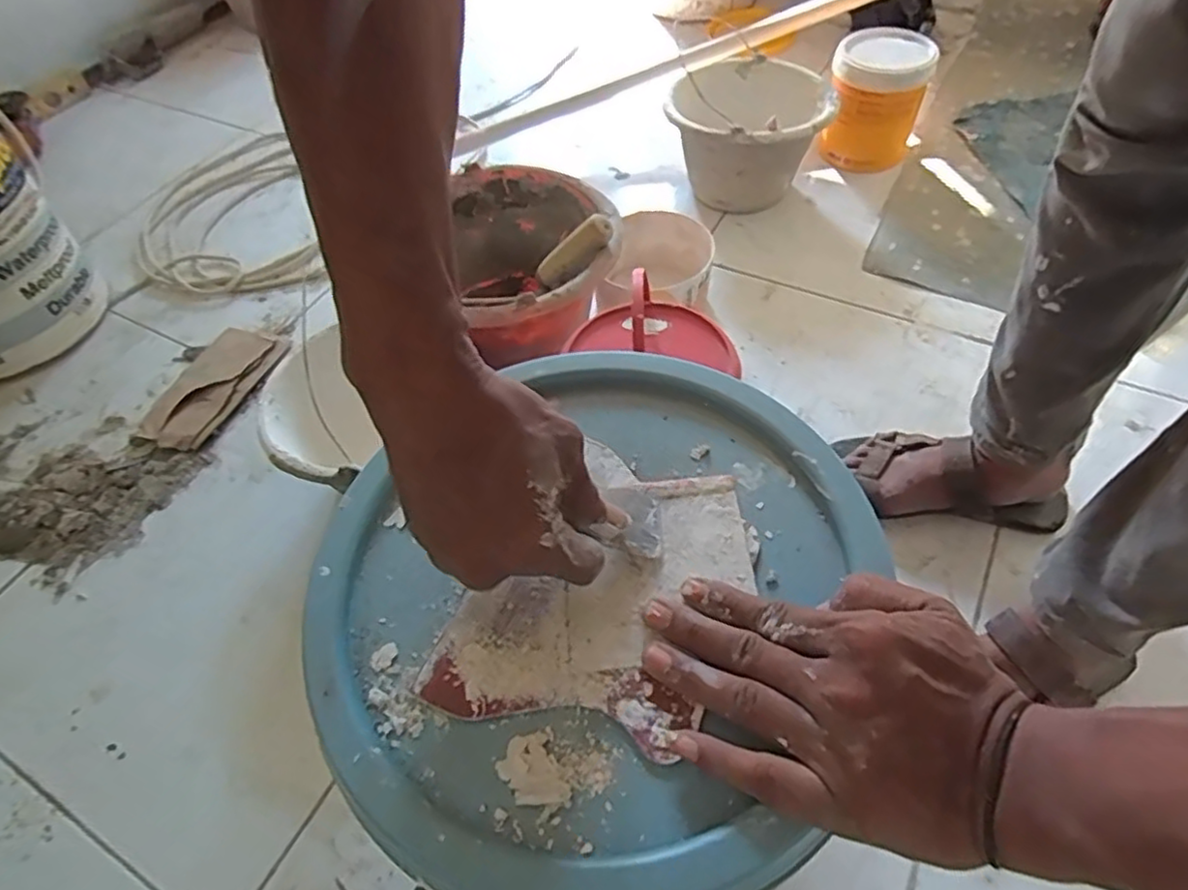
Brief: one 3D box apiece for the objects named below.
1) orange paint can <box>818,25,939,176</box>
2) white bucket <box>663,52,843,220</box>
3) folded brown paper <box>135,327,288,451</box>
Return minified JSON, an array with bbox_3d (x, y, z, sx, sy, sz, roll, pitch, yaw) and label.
[{"bbox_3d":[0.473,-0.579,1.141,0.152,0.177,0.147,14,57,14],"label":"orange paint can"},{"bbox_3d":[0.257,-0.501,1.099,0.227,0.162,0.249,-2,54,3],"label":"white bucket"},{"bbox_3d":[-0.552,-0.089,0.964,0.133,0.018,0.216,17,58,16],"label":"folded brown paper"}]

